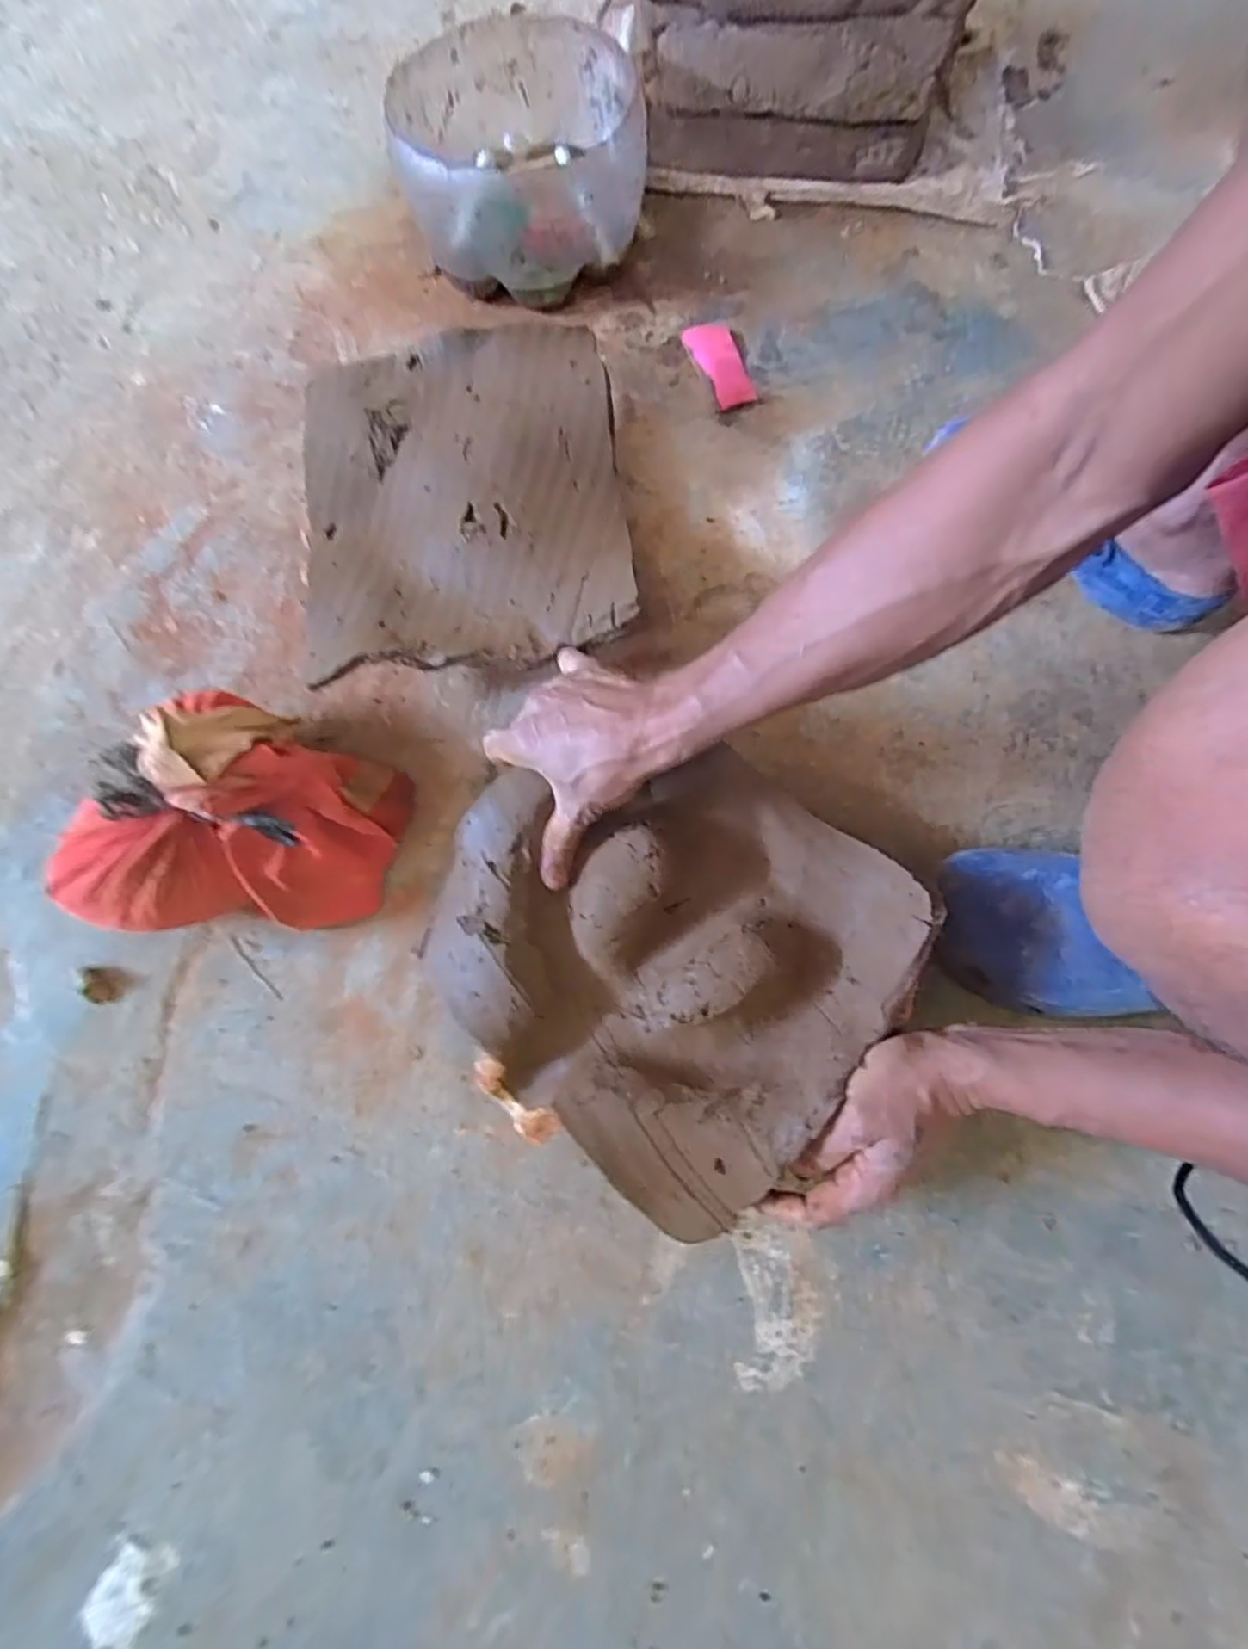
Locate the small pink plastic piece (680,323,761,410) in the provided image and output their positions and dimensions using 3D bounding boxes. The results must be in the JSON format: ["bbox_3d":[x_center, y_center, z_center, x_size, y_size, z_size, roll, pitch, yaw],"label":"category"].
[{"bbox_3d":[0.095,-0.456,0.658,0.045,0.007,0.103,-17,72,-4],"label":"small pink plastic piece"}]

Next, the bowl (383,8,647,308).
[{"bbox_3d":[-0.098,-0.650,0.669,0.225,0.131,0.233,0,72,1],"label":"bowl"}]

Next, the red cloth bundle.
[{"bbox_3d":[-0.274,-0.012,0.468,0.202,0.118,0.177,5,72,3],"label":"red cloth bundle"}]

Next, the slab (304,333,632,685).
[{"bbox_3d":[-0.130,-0.262,0.536,0.254,0.040,0.302,-6,72,-1],"label":"slab"}]

